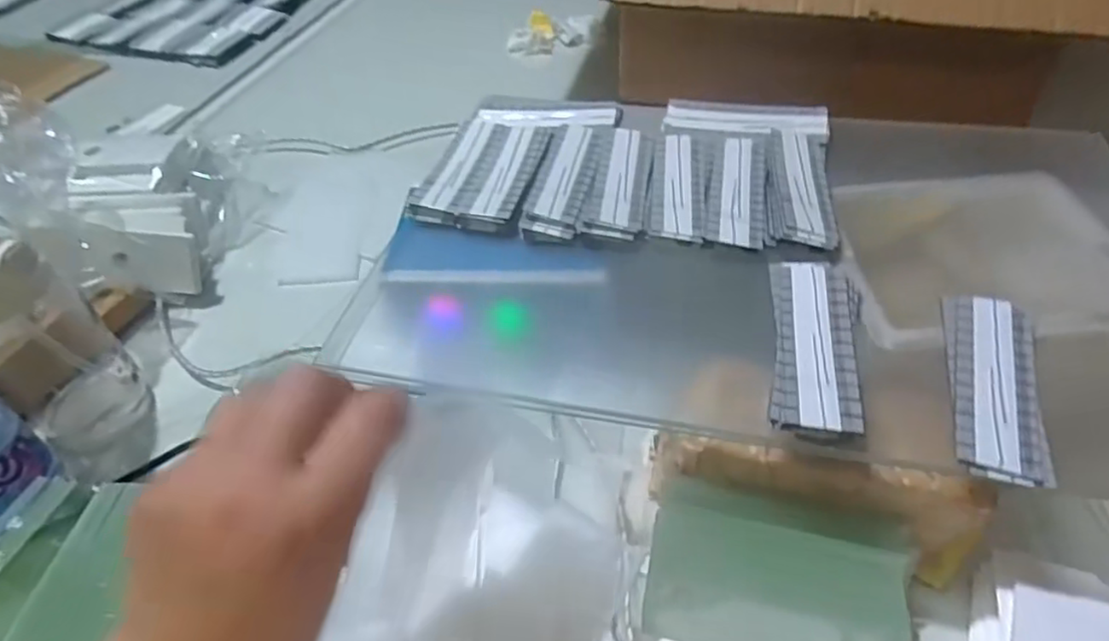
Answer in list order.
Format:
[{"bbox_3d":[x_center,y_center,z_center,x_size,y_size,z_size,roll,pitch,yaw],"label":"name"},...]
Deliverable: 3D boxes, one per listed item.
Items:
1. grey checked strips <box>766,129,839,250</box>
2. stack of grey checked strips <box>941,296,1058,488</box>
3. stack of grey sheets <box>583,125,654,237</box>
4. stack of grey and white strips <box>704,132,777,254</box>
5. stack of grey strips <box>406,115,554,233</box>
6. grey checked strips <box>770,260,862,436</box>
[{"bbox_3d":[0.185,-0.104,0.495,0.048,0.009,0.134,7,47,9],"label":"grey checked strips"},{"bbox_3d":[0.249,0.034,0.376,0.045,0.008,0.129,13,49,15],"label":"stack of grey checked strips"},{"bbox_3d":[0.052,-0.112,0.514,0.043,0.006,0.133,7,50,8],"label":"stack of grey sheets"},{"bbox_3d":[0.139,-0.102,0.500,0.048,0.005,0.132,6,47,8],"label":"stack of grey and white strips"},{"bbox_3d":[-0.056,-0.122,0.538,0.083,0.013,0.131,9,48,10],"label":"stack of grey strips"},{"bbox_3d":[0.158,0.011,0.395,0.053,0.008,0.131,8,47,10],"label":"grey checked strips"}]

